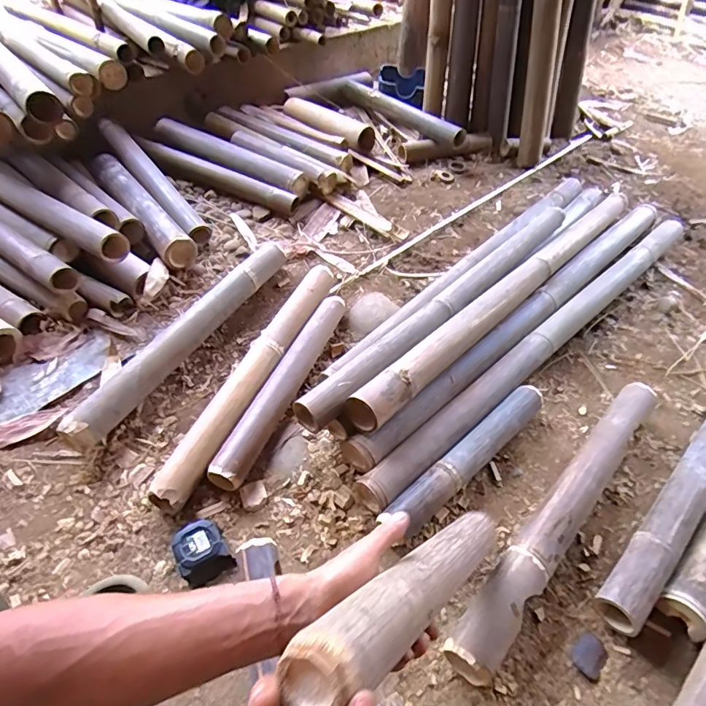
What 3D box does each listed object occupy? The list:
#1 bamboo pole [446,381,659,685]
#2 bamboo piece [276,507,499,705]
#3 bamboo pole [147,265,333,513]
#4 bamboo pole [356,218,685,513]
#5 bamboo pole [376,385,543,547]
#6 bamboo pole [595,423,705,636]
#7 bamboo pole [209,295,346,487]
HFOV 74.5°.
[{"bbox_3d":[0.342,0.236,0.730,0.068,0.070,0.606,37,55,26],"label":"bamboo pole"},{"bbox_3d":[0.080,0.214,0.454,0.050,0.041,0.444,39,11,27],"label":"bamboo piece"},{"bbox_3d":[-0.176,0.024,0.888,0.071,0.058,0.606,19,49,12],"label":"bamboo pole"},{"bbox_3d":[0.453,-0.055,1.005,1.180,0.063,0.070,-33,58,-29],"label":"bamboo pole"},{"bbox_3d":[0.195,0.175,0.778,0.371,0.061,0.054,-33,58,-29],"label":"bamboo pole"},{"bbox_3d":[0.542,0.229,0.755,0.539,0.069,0.057,-33,58,-29],"label":"bamboo pole"},{"bbox_3d":[-0.121,0.046,0.877,0.063,0.049,0.472,18,49,12],"label":"bamboo pole"}]

